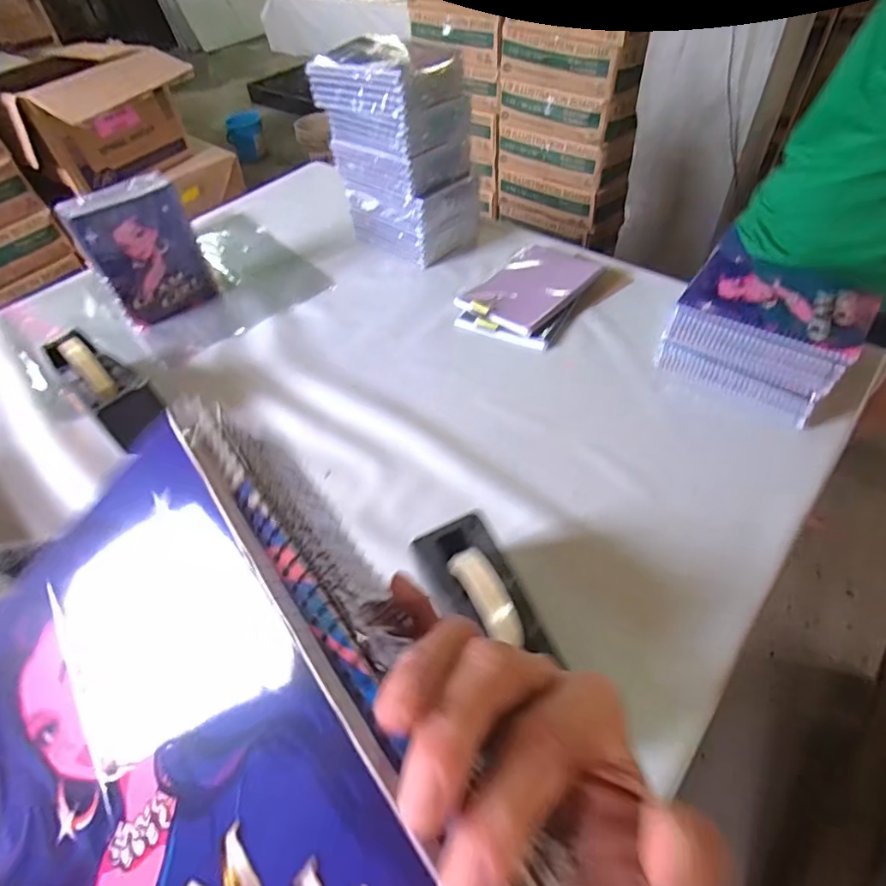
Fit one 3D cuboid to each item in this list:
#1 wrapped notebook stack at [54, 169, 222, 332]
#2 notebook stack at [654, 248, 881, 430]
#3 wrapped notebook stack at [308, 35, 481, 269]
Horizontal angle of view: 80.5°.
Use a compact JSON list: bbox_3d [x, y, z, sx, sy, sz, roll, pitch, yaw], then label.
[{"bbox_3d":[-0.483,-0.307,0.860,0.061,0.205,0.162,33,60,28],"label":"wrapped notebook stack"},{"bbox_3d":[0.404,-0.137,0.670,0.195,0.134,0.124,30,59,26],"label":"notebook stack"},{"bbox_3d":[-0.068,-0.504,0.922,0.215,0.290,0.161,36,62,29],"label":"wrapped notebook stack"}]

